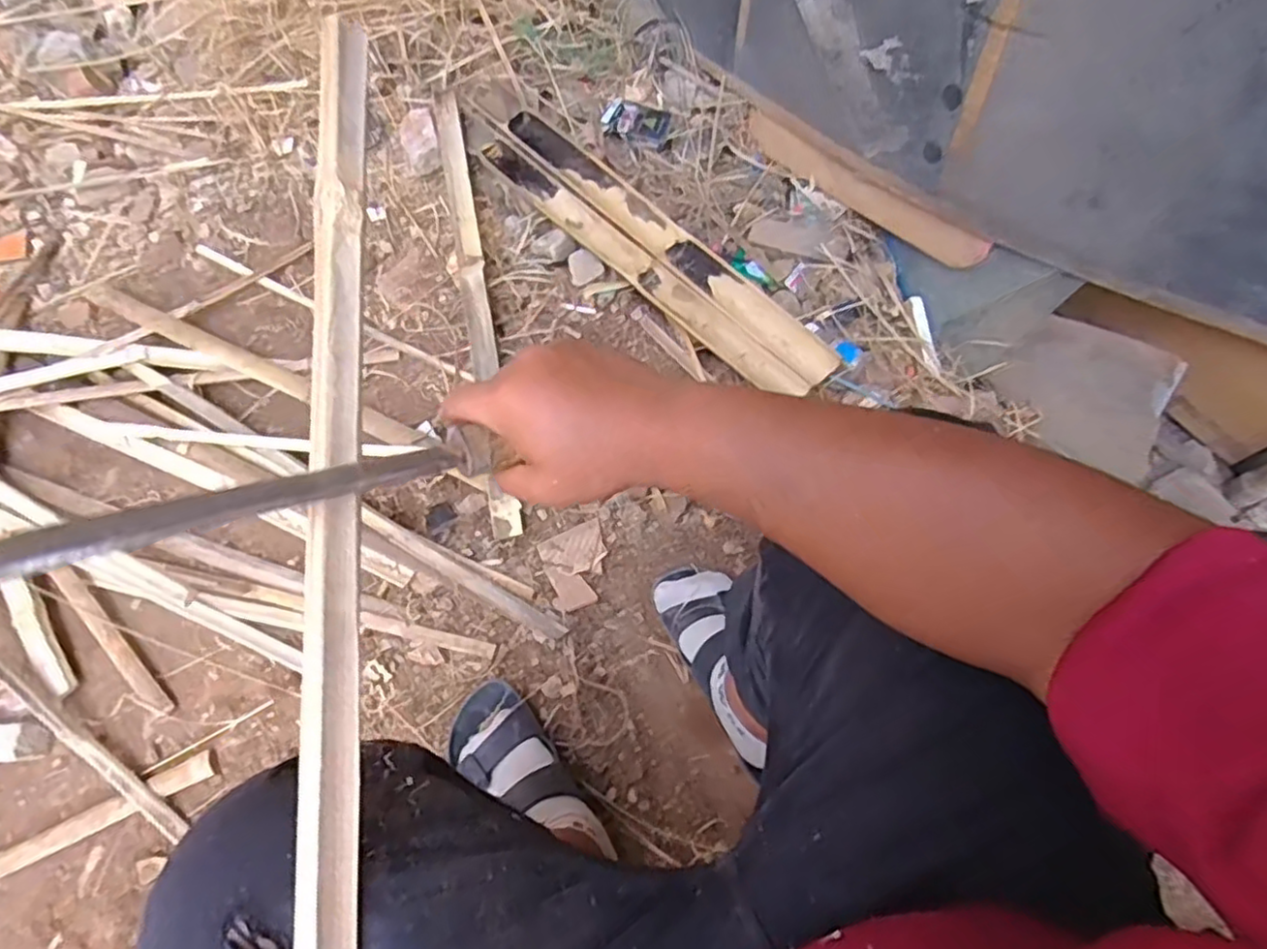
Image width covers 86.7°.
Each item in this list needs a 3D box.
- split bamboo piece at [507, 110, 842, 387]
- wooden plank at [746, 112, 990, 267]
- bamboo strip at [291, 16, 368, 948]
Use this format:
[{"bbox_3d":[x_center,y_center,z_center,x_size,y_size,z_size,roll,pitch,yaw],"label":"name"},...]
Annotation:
[{"bbox_3d":[0.035,-0.339,0.954,0.060,0.028,0.617,-41,73,-12],"label":"split bamboo piece"},{"bbox_3d":[0.301,-0.398,0.918,0.022,0.055,0.416,-34,58,-10],"label":"wooden plank"},{"bbox_3d":[-0.153,0.026,0.342,0.027,0.007,0.578,4,76,-35],"label":"bamboo strip"}]

